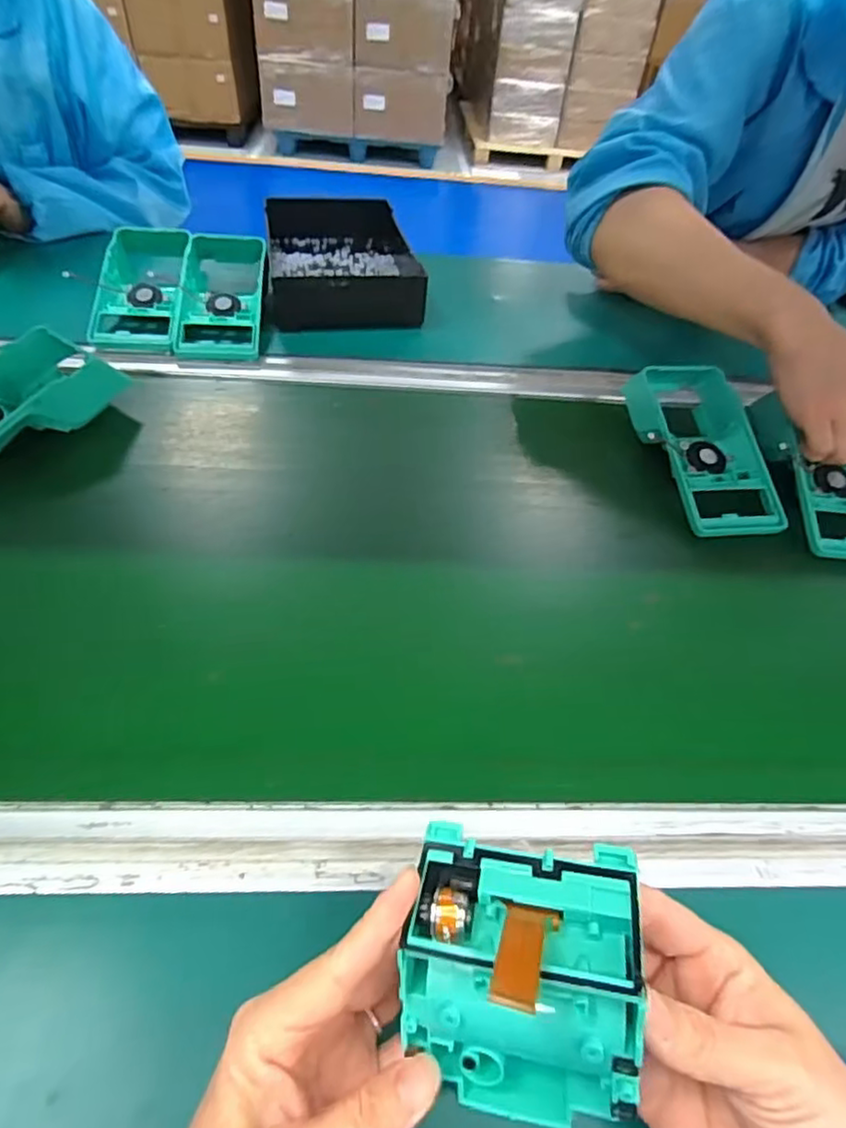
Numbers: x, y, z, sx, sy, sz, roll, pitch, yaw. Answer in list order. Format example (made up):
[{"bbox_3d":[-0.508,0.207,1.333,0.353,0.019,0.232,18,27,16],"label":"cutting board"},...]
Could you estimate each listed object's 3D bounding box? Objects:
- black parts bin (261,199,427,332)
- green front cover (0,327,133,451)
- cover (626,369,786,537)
[{"bbox_3d":[-0.094,-0.354,0.705,0.159,0.051,0.247,-6,47,-10],"label":"black parts bin"},{"bbox_3d":[-0.331,-0.121,0.470,0.090,0.041,0.185,27,50,20],"label":"green front cover"},{"bbox_3d":[0.240,-0.115,0.516,0.093,0.045,0.191,-3,47,-7],"label":"cover"}]

